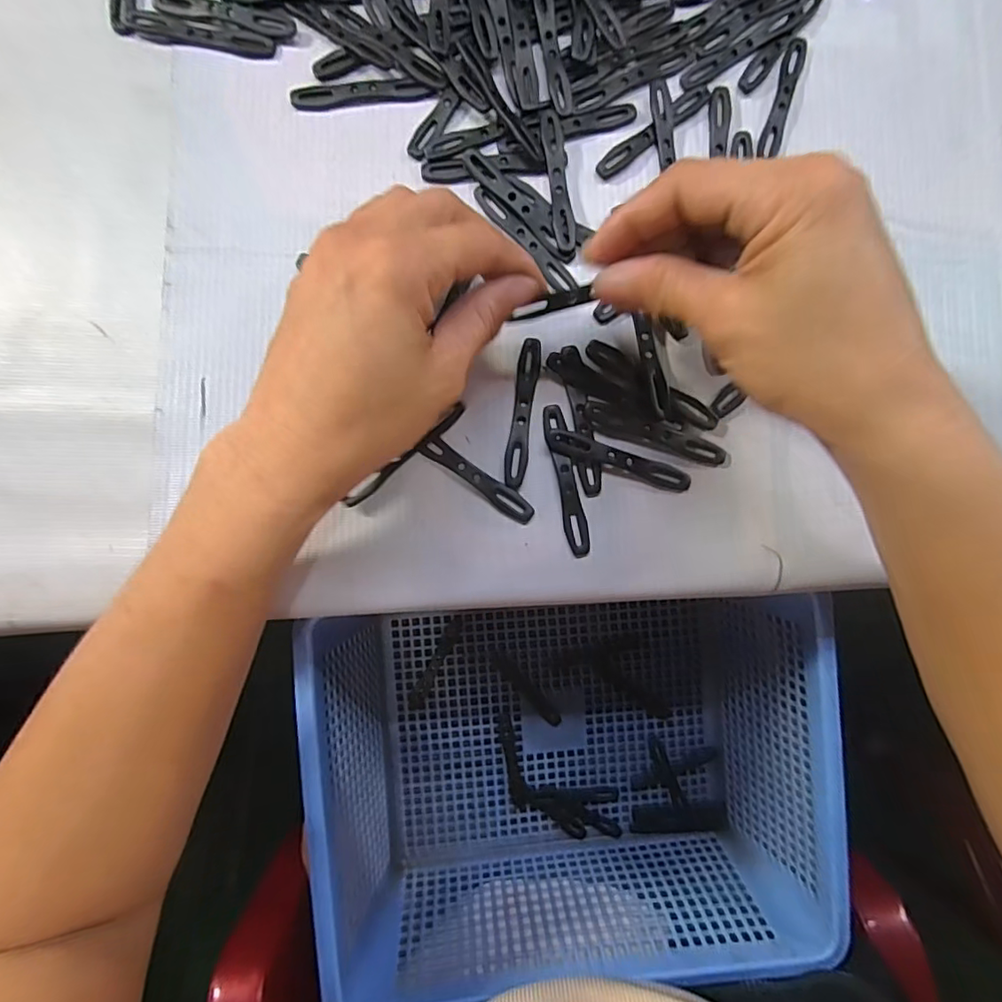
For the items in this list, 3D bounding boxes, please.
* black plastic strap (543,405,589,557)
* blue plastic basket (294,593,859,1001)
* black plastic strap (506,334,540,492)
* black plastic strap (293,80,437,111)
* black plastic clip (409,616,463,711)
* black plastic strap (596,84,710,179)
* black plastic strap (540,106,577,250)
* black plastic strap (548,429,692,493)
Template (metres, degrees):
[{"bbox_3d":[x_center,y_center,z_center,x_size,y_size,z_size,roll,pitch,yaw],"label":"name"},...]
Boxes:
[{"bbox_3d":[0.030,-0.010,0.245,0.010,0.004,0.070,-11,87,-3],"label":"black plastic strap"},{"bbox_3d":[0.045,0.175,0.351,0.297,0.112,0.228,-3,87,-2],"label":"blue plastic basket"},{"bbox_3d":[0.010,-0.041,0.246,0.010,0.004,0.068,8,86,-2],"label":"black plastic strap"},{"bbox_3d":[-0.065,-0.194,0.254,0.066,0.004,0.012,-8,87,-3],"label":"black plastic strap"},{"bbox_3d":[-0.048,0.119,0.395,0.011,0.004,0.075,27,86,0],"label":"black plastic clip"},{"bbox_3d":[0.073,-0.178,0.258,0.068,0.004,0.010,-40,89,-4],"label":"black plastic strap"},{"bbox_3d":[0.027,-0.151,0.252,0.009,0.004,0.069,-7,87,-3],"label":"black plastic strap"},{"bbox_3d":[0.054,-0.018,0.247,0.068,0.004,0.011,19,86,-1],"label":"black plastic strap"}]

